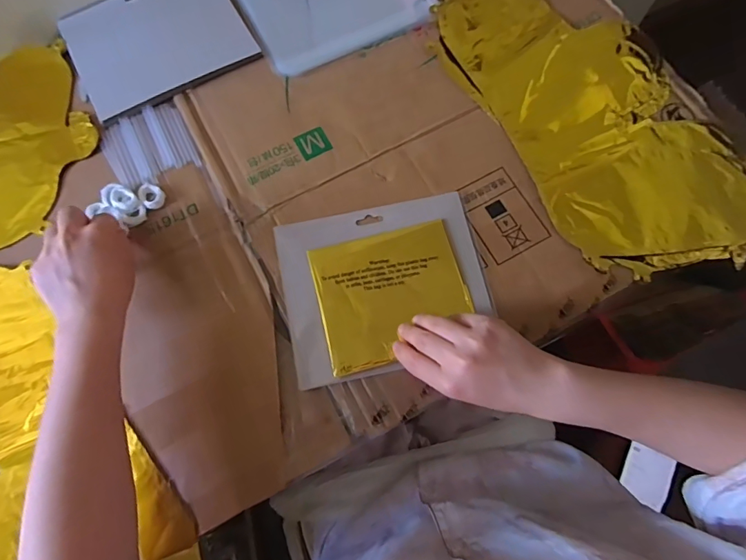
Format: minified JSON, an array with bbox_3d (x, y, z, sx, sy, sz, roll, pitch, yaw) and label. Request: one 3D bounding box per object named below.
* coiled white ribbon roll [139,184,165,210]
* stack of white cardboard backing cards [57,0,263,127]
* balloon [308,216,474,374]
[{"bbox_3d":[-0.227,-0.087,0.453,0.022,0.006,0.029,-39,76,-11],"label":"coiled white ribbon roll"},{"bbox_3d":[-0.245,-0.276,0.507,0.189,0.008,0.157,-29,75,-9],"label":"stack of white cardboard backing cards"},{"bbox_3d":[0.019,0.012,0.427,0.141,0.009,0.121,-15,73,-5],"label":"balloon"}]

